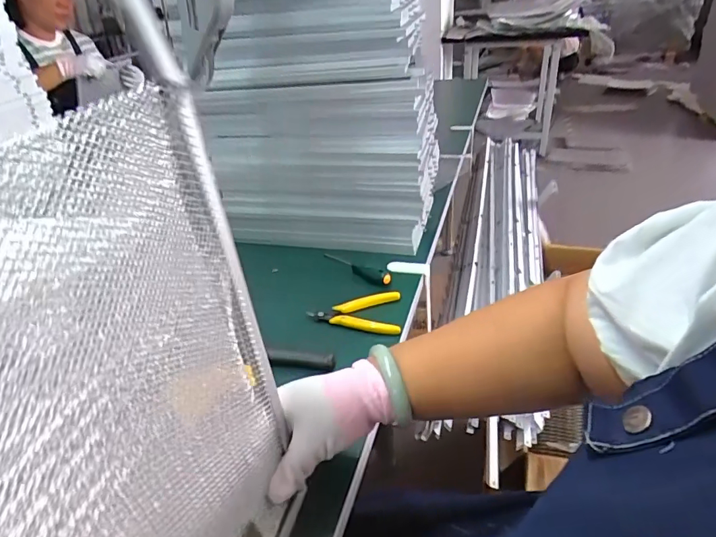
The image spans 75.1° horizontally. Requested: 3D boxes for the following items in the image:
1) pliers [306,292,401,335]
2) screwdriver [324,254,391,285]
[{"bbox_3d":[-0.004,0.058,0.610,0.117,0.011,0.073,-1,32,6],"label":"pliers"},{"bbox_3d":[-0.008,-0.006,0.698,0.134,0.020,0.021,25,43,39],"label":"screwdriver"}]

